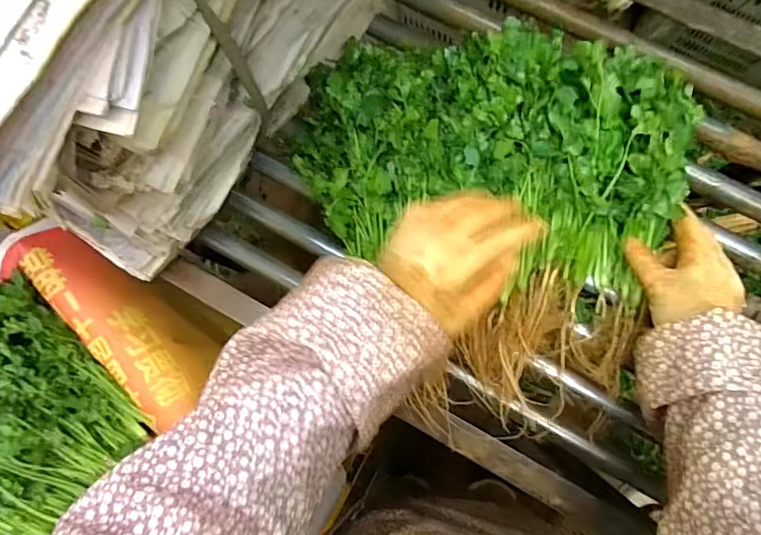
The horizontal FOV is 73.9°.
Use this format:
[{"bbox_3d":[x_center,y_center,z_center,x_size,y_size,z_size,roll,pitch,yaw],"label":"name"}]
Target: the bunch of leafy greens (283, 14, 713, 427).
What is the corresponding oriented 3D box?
[{"bbox_3d":[0.083,-0.047,0.452,0.343,0.081,0.334,10,82,5],"label":"bunch of leafy greens"}]

